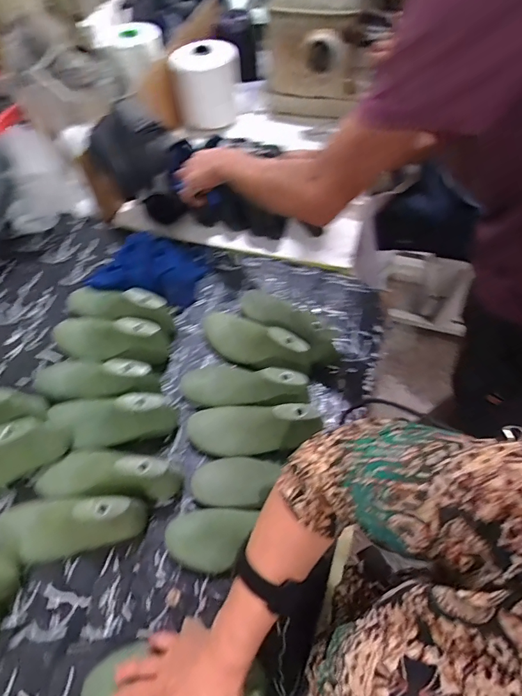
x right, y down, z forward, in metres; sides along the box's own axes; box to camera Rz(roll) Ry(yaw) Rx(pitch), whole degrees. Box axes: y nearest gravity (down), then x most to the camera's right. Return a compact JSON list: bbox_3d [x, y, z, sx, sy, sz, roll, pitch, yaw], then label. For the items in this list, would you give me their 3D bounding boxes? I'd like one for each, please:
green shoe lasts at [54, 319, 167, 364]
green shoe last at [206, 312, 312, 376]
[{"bbox_3d":[-0.262,-0.014,0.709,0.195,0.087,0.060,4,60,2],"label":"green shoe lasts"},{"bbox_3d":[-0.015,-0.012,0.693,0.208,0.088,0.066,28,63,15],"label":"green shoe last"}]

